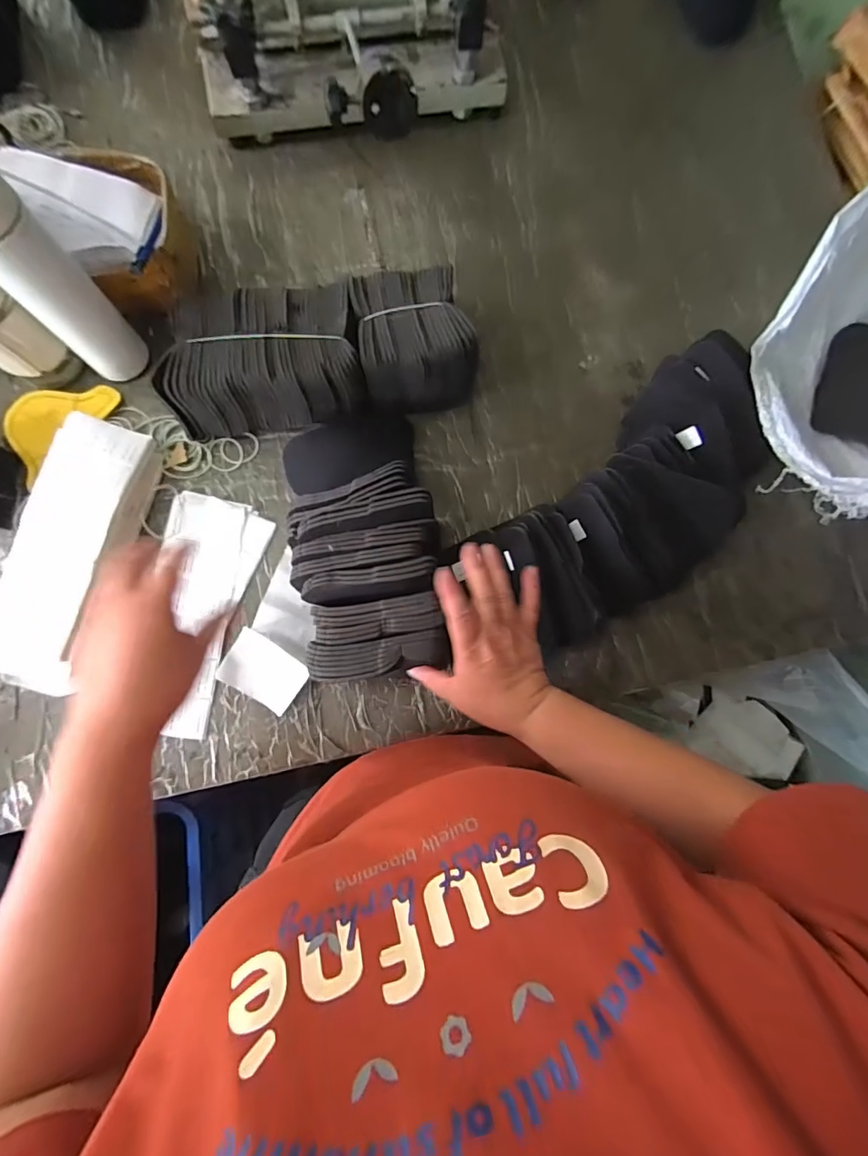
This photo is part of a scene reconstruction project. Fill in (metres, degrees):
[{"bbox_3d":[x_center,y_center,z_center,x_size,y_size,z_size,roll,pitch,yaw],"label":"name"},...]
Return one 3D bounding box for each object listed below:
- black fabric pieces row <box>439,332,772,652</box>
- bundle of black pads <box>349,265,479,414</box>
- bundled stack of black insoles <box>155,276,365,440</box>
[{"bbox_3d":[0.231,-0.090,0.523,0.182,0.058,0.387,43,80,3],"label":"black fabric pieces row"},{"bbox_3d":[-0.024,-0.271,0.548,0.126,0.097,0.140,-13,83,-5],"label":"bundle of black pads"},{"bbox_3d":[-0.182,-0.240,0.538,0.195,0.096,0.134,-6,83,-4],"label":"bundled stack of black insoles"}]

